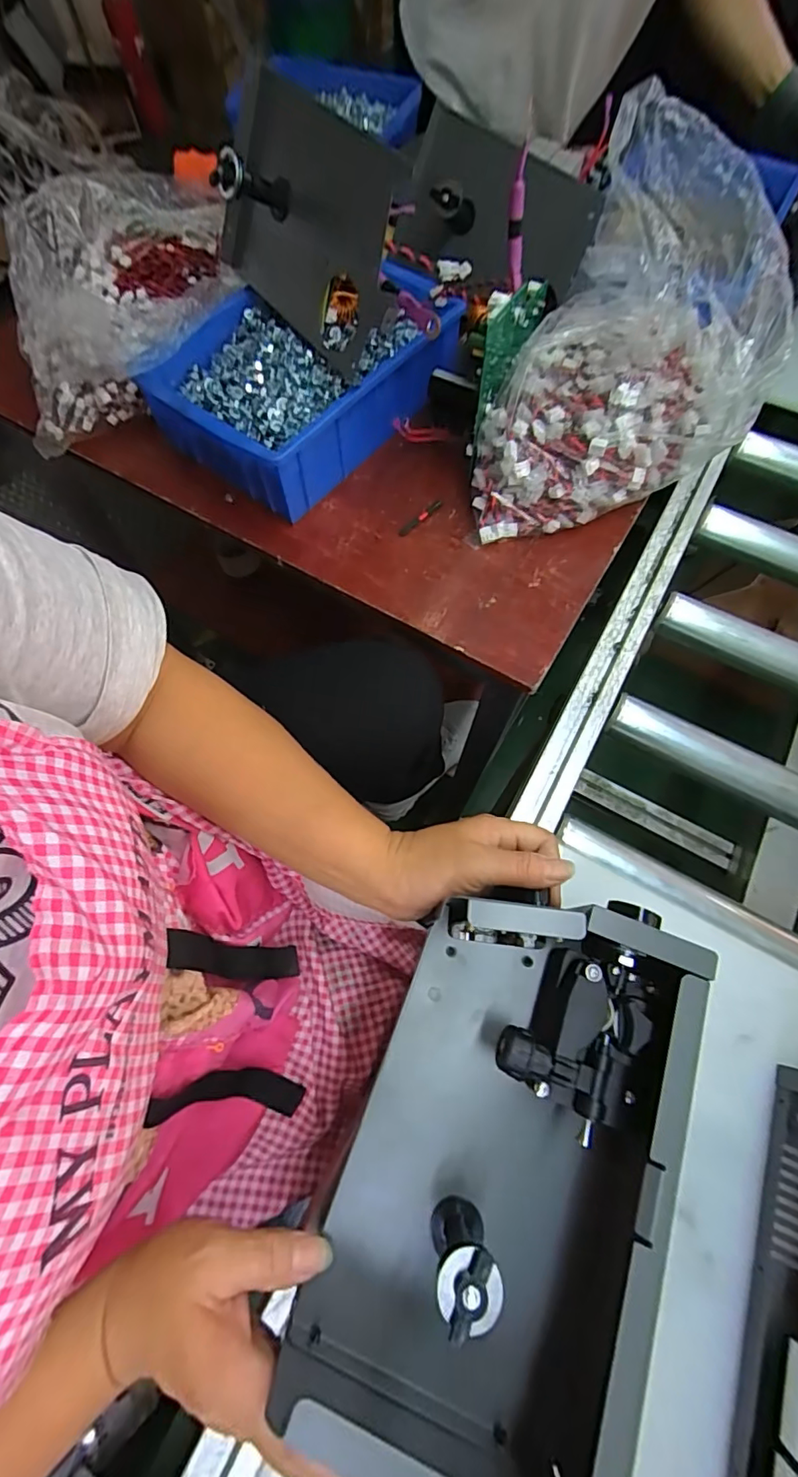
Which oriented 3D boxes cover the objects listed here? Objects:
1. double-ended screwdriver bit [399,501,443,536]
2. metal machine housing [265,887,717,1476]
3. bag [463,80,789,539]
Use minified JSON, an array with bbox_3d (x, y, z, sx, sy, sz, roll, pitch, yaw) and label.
[{"bbox_3d":[0.022,-0.224,0.525,0.059,0.004,0.008,-41,72,-15],"label":"double-ended screwdriver bit"},{"bbox_3d":[0.058,0.226,0.273,0.156,0.078,0.274,20,69,10],"label":"metal machine housing"},{"bbox_3d":[0.177,-0.357,0.466,0.245,0.227,0.214,-13,68,-4],"label":"bag"}]

